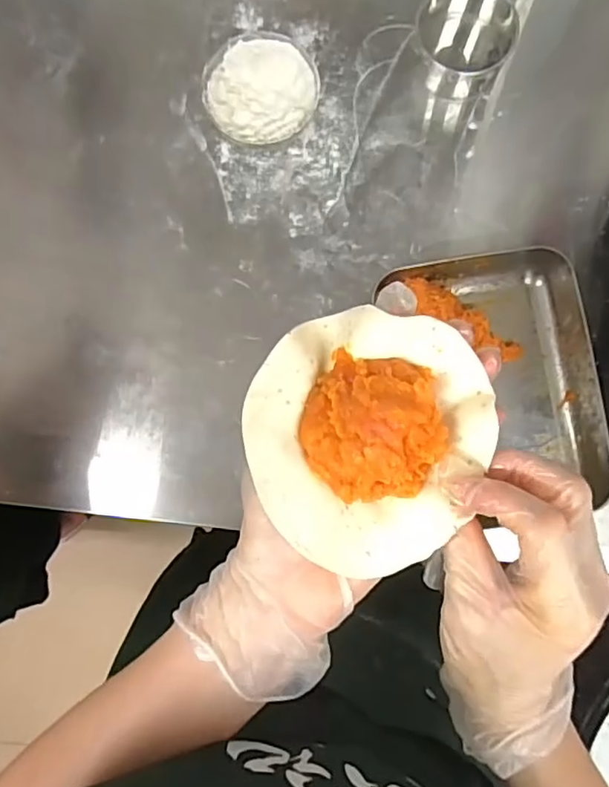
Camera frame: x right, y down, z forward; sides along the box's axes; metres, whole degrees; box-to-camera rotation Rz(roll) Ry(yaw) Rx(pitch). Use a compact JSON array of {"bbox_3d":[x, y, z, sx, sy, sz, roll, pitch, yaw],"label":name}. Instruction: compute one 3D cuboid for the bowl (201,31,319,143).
[{"bbox_3d":[-0.043,-0.295,0.592,0.110,0.048,0.107,8,85,0],"label":"bowl"}]

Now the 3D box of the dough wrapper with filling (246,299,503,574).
[{"bbox_3d":[0.026,0.020,0.275,0.108,0.033,0.114,0,85,0],"label":"dough wrapper with filling"}]

